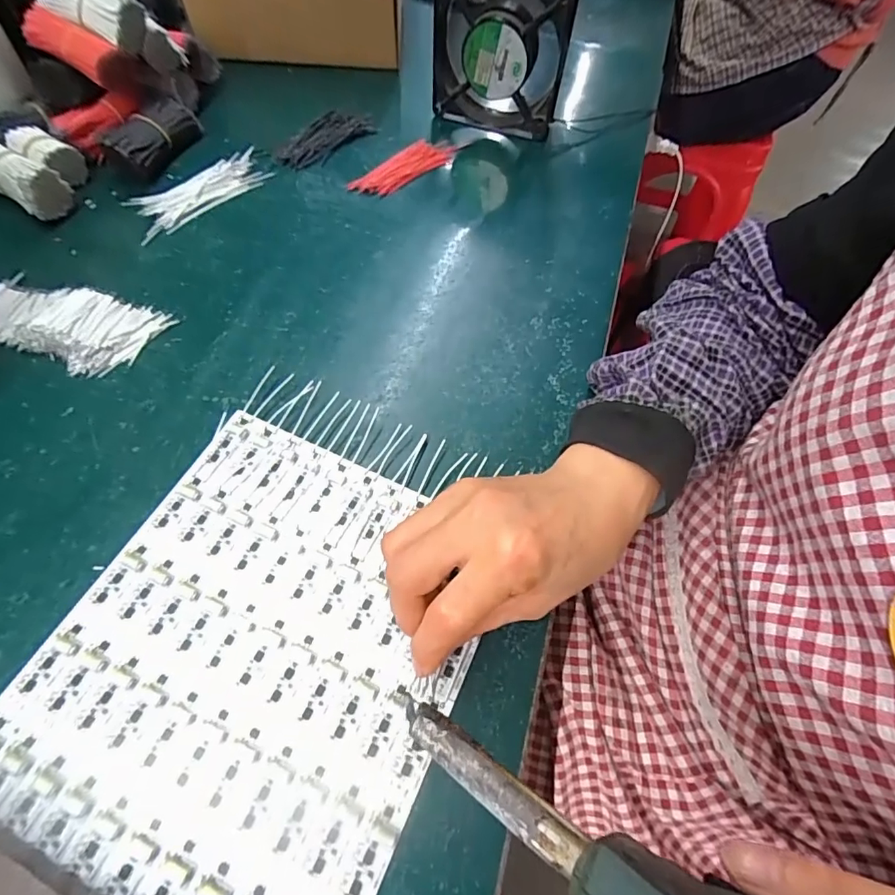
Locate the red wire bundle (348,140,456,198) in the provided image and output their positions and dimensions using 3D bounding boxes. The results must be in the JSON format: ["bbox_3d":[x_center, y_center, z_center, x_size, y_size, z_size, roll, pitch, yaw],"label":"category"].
[{"bbox_3d":[-0.037,-0.265,0.461,0.113,0.014,0.033,-36,68,-22],"label":"red wire bundle"}]

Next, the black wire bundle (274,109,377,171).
[{"bbox_3d":[-0.119,-0.299,0.474,0.039,0.016,0.108,40,65,18],"label":"black wire bundle"}]

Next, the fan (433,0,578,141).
[{"bbox_3d":[0.049,-0.373,0.465,0.125,0.124,0.043,19,61,7],"label":"fan"}]

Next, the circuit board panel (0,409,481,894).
[{"bbox_3d":[-0.093,0.100,0.252,0.192,0.005,0.214,23,61,9],"label":"circuit board panel"}]

